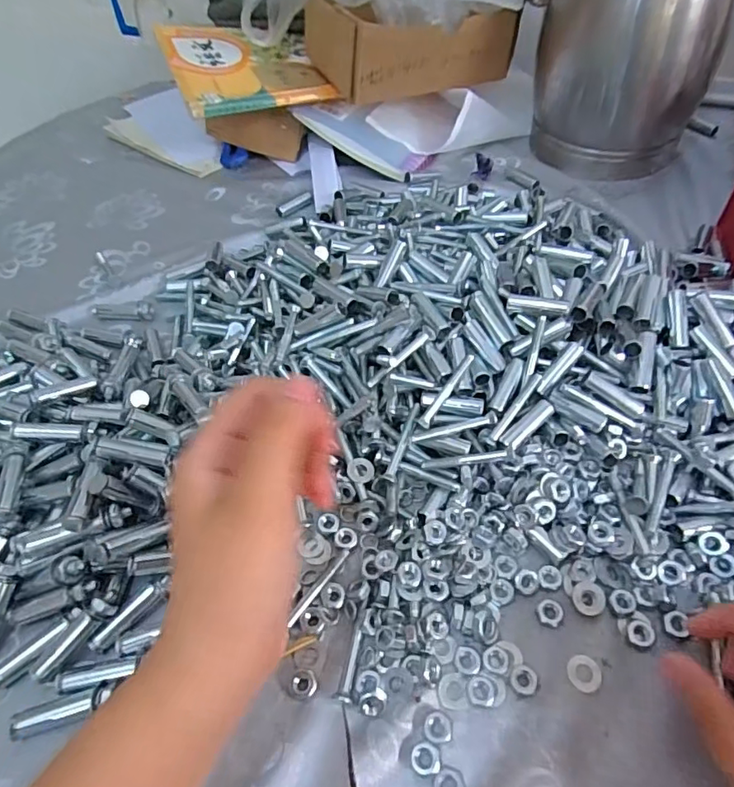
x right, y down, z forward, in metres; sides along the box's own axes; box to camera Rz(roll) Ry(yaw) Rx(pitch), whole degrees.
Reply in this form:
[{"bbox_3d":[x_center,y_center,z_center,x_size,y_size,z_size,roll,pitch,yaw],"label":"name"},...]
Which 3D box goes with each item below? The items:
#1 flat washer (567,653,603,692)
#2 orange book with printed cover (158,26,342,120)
[{"bbox_3d":[0.107,0.138,0.266,0.016,0.004,0.016,-3,51,4],"label":"flat washer"},{"bbox_3d":[-0.131,-0.349,0.573,0.146,0.012,0.178,-15,56,-17],"label":"orange book with printed cover"}]

